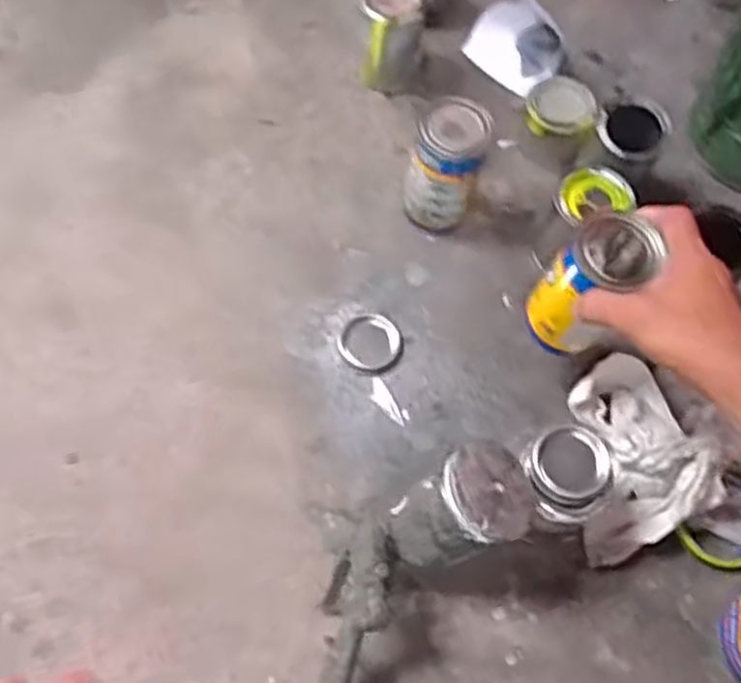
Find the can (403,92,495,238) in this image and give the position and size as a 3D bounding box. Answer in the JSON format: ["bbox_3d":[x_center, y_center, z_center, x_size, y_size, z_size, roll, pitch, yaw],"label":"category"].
[{"bbox_3d":[0.075,-0.168,0.770,0.067,0.134,0.066,0,64,-1],"label":"can"}]

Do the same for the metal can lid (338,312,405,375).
[{"bbox_3d":[0.001,0.002,0.763,0.063,0.004,0.064,0,64,-1],"label":"metal can lid"}]

